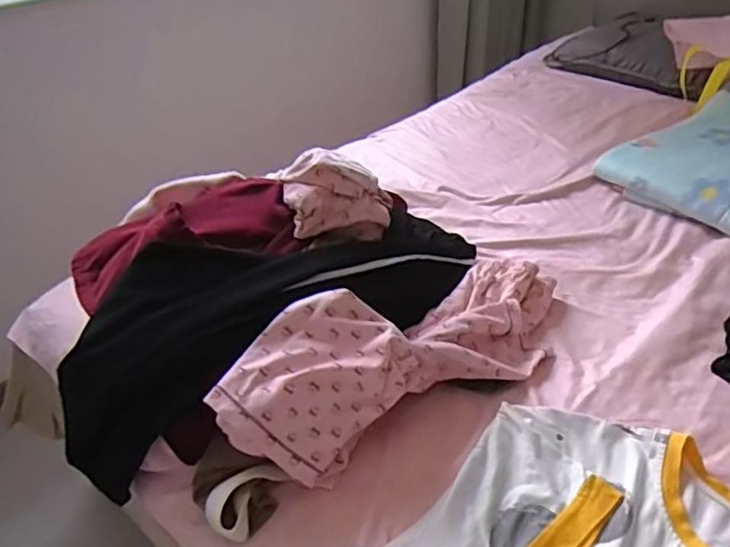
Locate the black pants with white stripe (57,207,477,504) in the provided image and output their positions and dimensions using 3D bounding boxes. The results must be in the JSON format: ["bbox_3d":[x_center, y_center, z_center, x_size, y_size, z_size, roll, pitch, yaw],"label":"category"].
[{"bbox_3d":[-0.095,0.048,0.819,0.609,0.191,0.195,-23,41,-26],"label":"black pants with white stripe"}]

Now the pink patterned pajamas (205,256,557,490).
[{"bbox_3d":[0.066,0.086,0.752,0.500,0.133,0.171,-26,42,-28],"label":"pink patterned pajamas"}]

